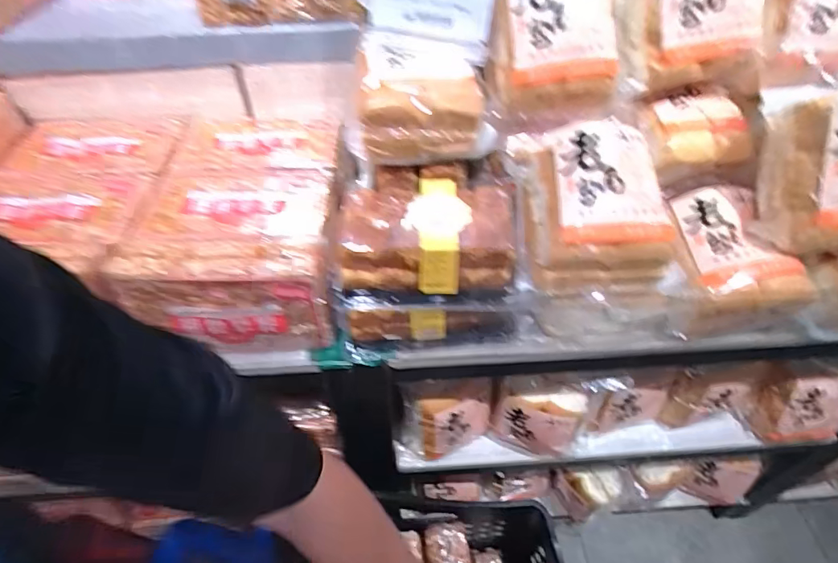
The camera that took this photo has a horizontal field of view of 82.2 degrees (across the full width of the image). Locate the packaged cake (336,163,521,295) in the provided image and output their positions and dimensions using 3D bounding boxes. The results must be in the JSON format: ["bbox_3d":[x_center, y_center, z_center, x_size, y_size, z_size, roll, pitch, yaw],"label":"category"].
[{"bbox_3d":[0.010,-0.077,0.566,0.192,0.072,0.171,0,49,1],"label":"packaged cake"}]

